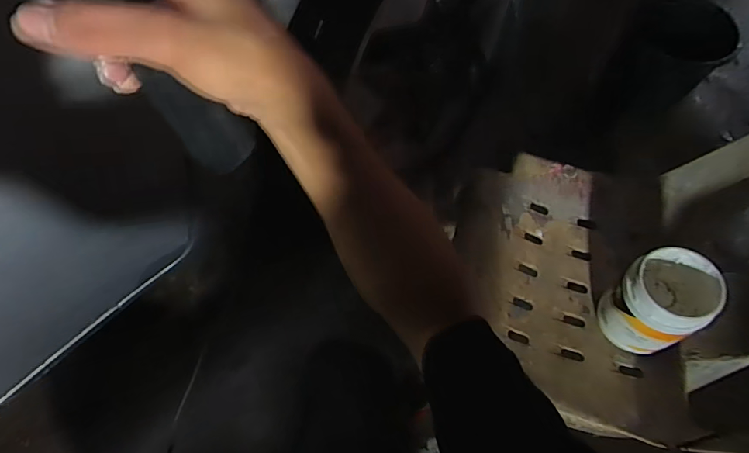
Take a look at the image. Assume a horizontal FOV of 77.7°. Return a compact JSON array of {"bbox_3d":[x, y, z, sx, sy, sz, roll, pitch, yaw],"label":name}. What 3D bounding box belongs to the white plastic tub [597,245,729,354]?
[{"bbox_3d":[0.345,0.094,0.576,0.090,0.134,0.093,0,63,-1],"label":"white plastic tub"}]

